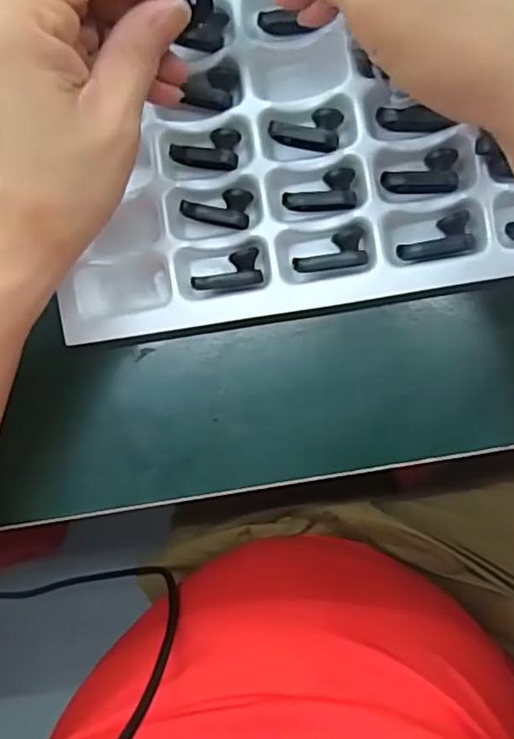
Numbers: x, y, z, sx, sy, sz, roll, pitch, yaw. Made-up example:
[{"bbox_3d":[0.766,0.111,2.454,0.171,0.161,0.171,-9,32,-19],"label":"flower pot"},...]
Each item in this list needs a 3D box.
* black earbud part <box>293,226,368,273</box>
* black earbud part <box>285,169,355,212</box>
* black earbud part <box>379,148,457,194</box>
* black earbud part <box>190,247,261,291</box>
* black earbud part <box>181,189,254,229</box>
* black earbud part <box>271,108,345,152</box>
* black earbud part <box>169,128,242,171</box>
[{"bbox_3d":[0.035,-0.058,0.300,0.035,0.006,0.018,-9,86,9],"label":"black earbud part"},{"bbox_3d":[0.031,-0.088,0.303,0.035,0.007,0.019,-3,87,9],"label":"black earbud part"},{"bbox_3d":[0.079,-0.095,0.296,0.035,0.011,0.019,3,88,9],"label":"black earbud part"},{"bbox_3d":[-0.015,-0.049,0.308,0.034,0.009,0.016,-10,86,8],"label":"black earbud part"},{"bbox_3d":[-0.021,-0.082,0.309,0.035,0.007,0.019,10,89,9],"label":"black earbud part"},{"bbox_3d":[0.025,-0.121,0.307,0.034,0.011,0.019,17,90,9],"label":"black earbud part"},{"bbox_3d":[-0.027,-0.112,0.312,0.035,0.008,0.020,8,89,9],"label":"black earbud part"}]

